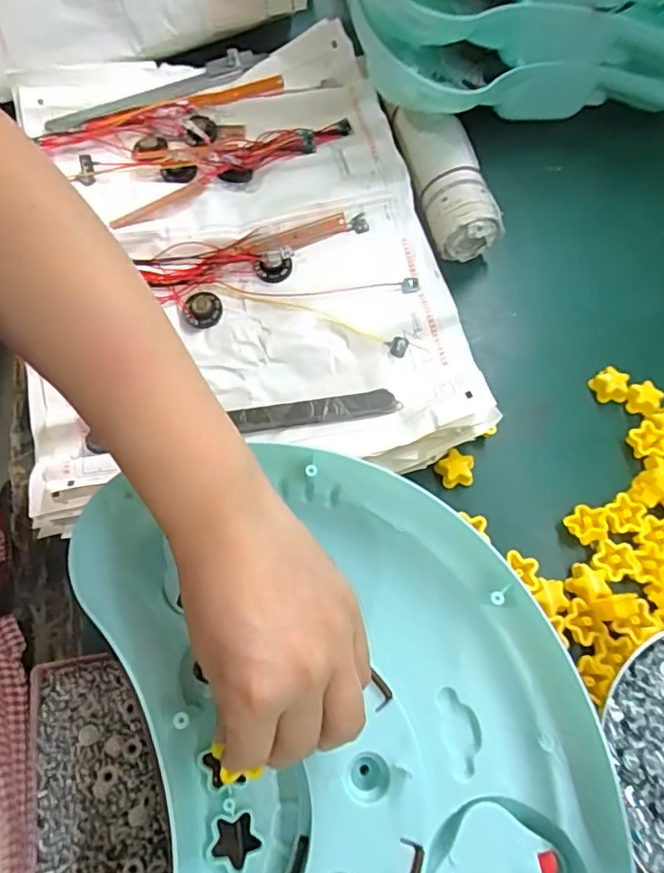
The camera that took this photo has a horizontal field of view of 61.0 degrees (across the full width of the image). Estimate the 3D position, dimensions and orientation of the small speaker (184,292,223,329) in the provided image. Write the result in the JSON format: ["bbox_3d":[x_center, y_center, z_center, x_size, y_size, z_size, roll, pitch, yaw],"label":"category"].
[{"bbox_3d":[-0.092,-0.090,0.403,0.027,0.010,0.026,-10,69,-8],"label":"small speaker"}]

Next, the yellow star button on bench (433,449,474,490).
[{"bbox_3d":[0.084,0.022,0.382,0.026,0.010,0.023,-5,69,-6],"label":"yellow star button on bench"}]

